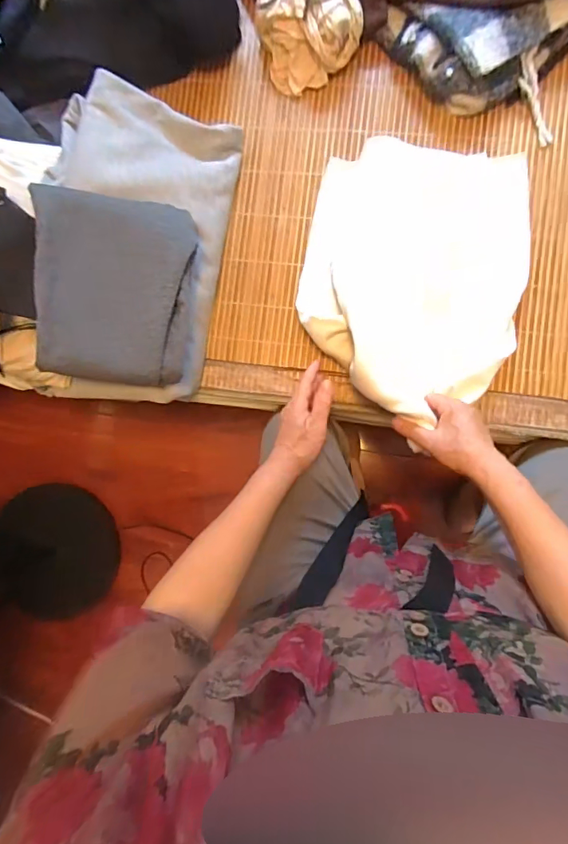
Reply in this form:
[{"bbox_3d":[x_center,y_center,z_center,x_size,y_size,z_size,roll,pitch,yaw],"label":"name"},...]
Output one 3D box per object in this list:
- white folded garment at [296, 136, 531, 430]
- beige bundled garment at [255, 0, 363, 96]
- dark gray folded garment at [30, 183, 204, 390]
[{"bbox_3d":[0.169,-0.199,0.582,0.284,0.086,0.372,11,89,6],"label":"white folded garment"},{"bbox_3d":[0.024,-0.562,0.622,0.129,0.071,0.159,-28,85,4],"label":"beige bundled garment"},{"bbox_3d":[-0.204,-0.156,0.538,0.185,0.046,0.213,7,94,-15],"label":"dark gray folded garment"}]

